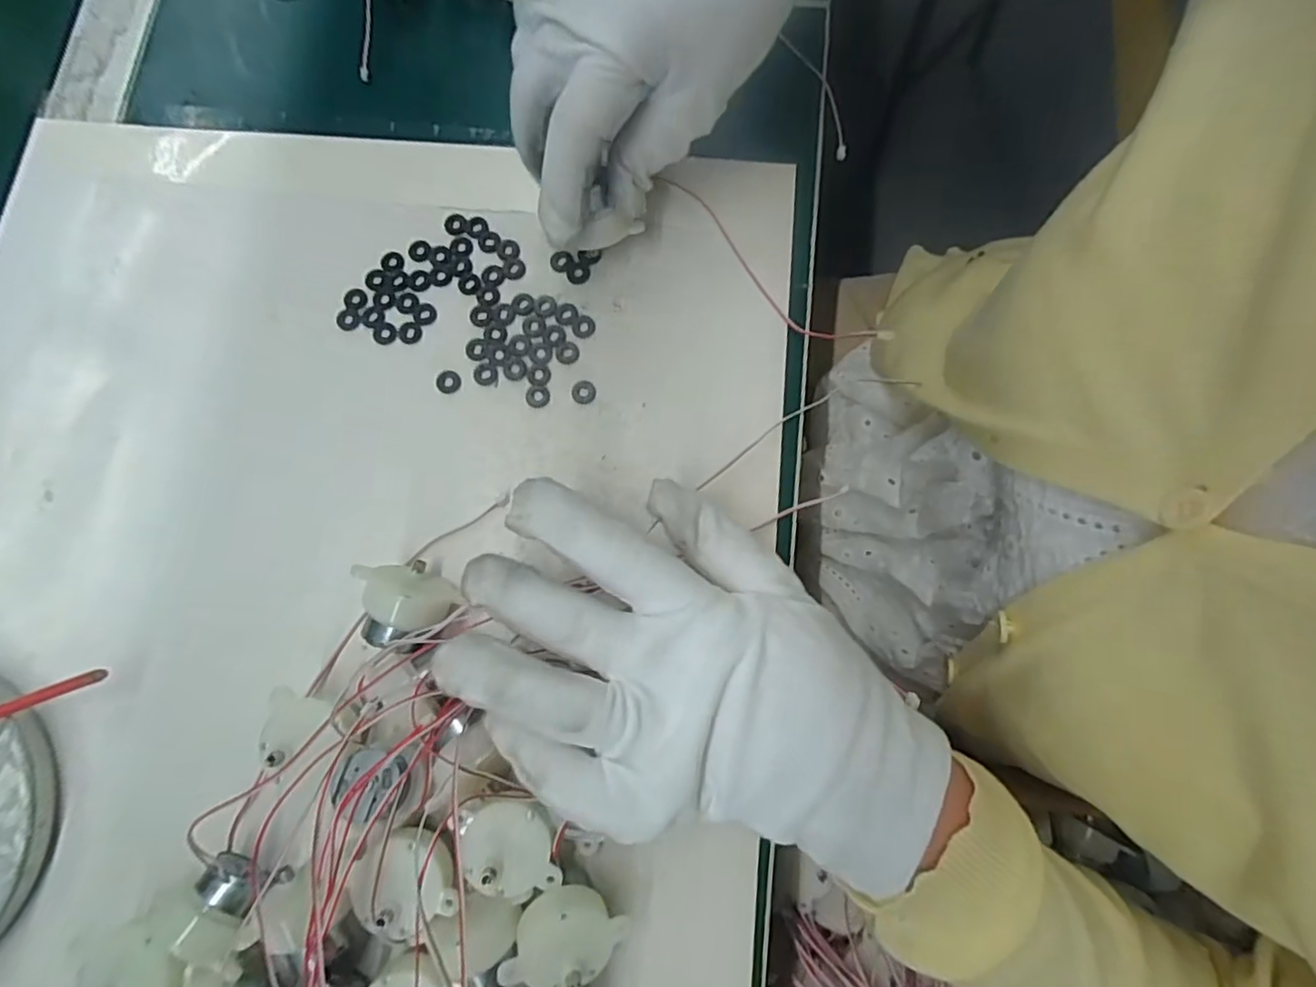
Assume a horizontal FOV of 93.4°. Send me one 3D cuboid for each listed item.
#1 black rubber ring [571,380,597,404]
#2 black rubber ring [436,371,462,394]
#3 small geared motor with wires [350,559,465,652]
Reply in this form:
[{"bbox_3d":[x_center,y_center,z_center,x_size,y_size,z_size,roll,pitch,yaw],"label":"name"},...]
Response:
[{"bbox_3d":[-0.033,-0.046,0.276,0.011,0.004,0.011,0,79,1],"label":"black rubber ring"},{"bbox_3d":[-0.094,-0.050,0.278,0.011,0.004,0.011,0,79,1],"label":"black rubber ring"},{"bbox_3d":[-0.096,0.044,0.246,0.038,0.030,0.033,-2,79,1],"label":"small geared motor with wires"}]

